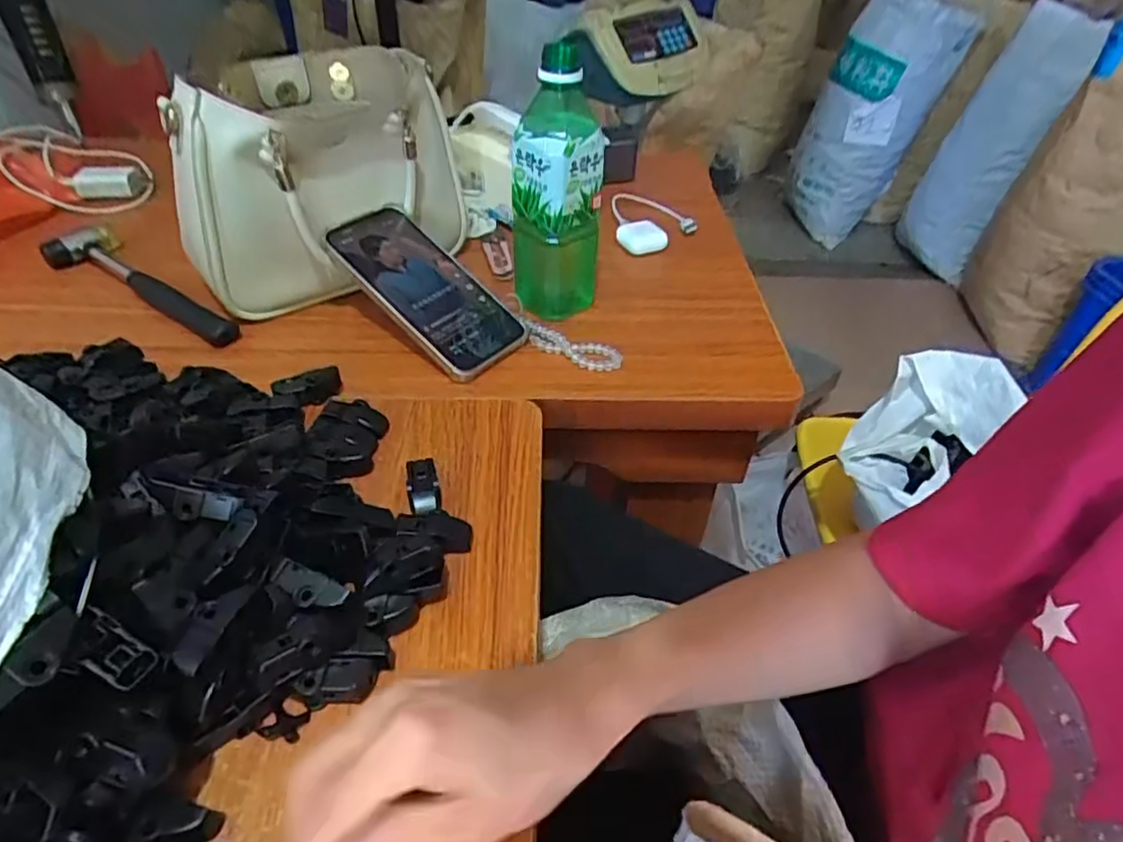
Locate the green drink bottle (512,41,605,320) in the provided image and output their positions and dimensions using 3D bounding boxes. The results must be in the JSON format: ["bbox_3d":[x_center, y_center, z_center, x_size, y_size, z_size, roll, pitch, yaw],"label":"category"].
[{"bbox_3d":[-0.003,-0.179,0.535,0.071,0.205,0.079,1,42,-3],"label":"green drink bottle"}]

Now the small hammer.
[{"bbox_3d":[-0.372,-0.117,0.577,0.243,0.022,0.058,30,48,26],"label":"small hammer"}]

